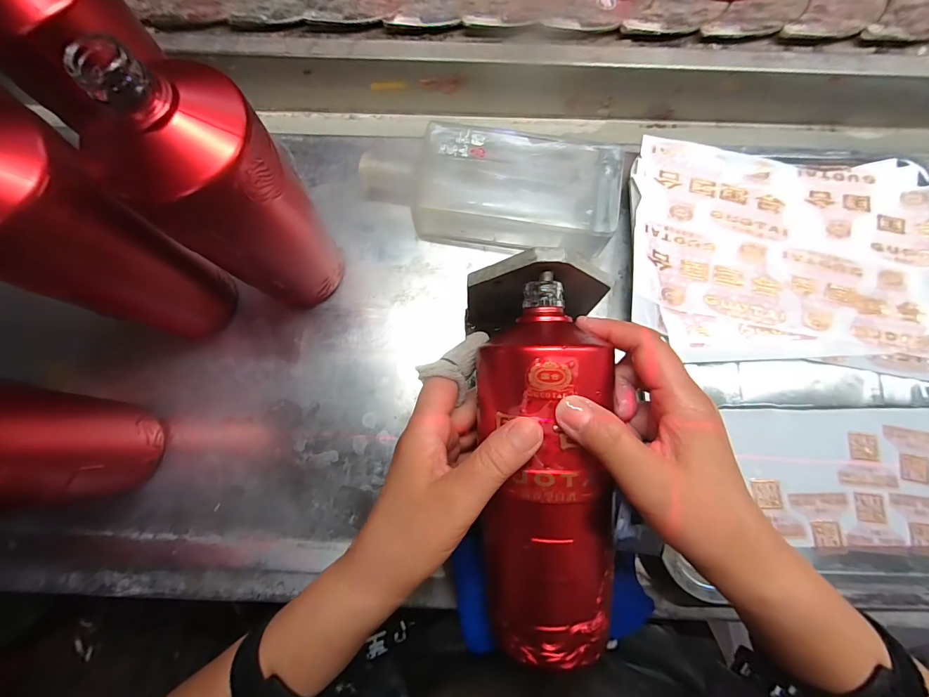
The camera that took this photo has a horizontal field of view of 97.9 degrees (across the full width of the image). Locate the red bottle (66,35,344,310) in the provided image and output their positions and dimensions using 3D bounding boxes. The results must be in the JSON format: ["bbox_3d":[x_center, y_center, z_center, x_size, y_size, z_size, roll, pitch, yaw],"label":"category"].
[{"bbox_3d":[-0.151,-0.095,0.271,0.089,0.204,0.079,34,83,6],"label":"red bottle"}]

